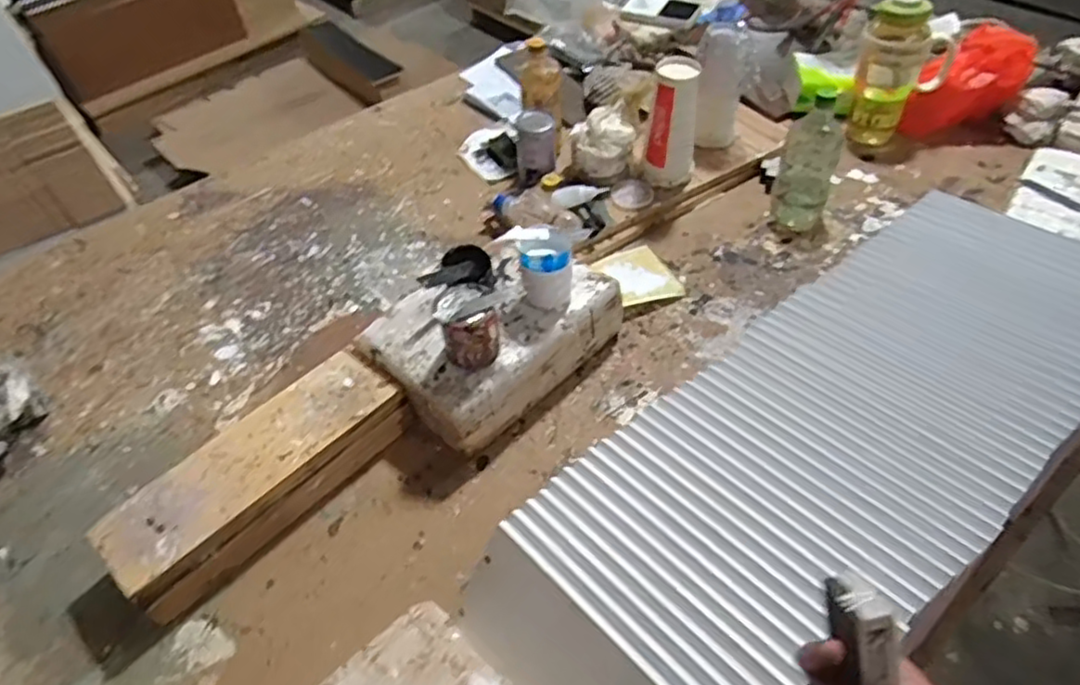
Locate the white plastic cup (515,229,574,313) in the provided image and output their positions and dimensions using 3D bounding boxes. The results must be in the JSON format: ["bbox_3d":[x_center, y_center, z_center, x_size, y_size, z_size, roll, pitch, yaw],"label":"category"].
[{"bbox_3d":[0.005,-0.086,0.812,0.066,0.082,0.060,3,49,6],"label":"white plastic cup"}]

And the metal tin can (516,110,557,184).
[{"bbox_3d":[-0.005,-0.316,1.096,0.062,0.093,0.063,-2,48,1],"label":"metal tin can"}]

